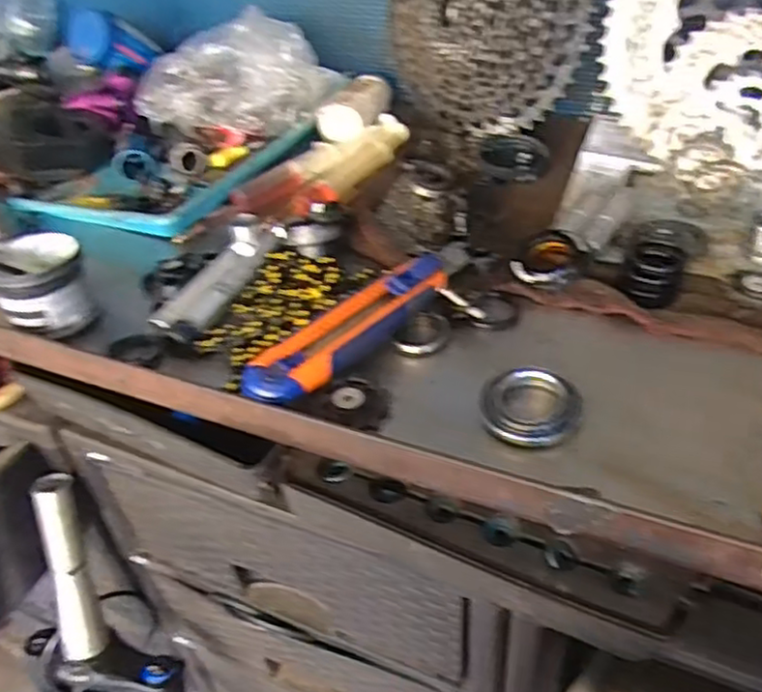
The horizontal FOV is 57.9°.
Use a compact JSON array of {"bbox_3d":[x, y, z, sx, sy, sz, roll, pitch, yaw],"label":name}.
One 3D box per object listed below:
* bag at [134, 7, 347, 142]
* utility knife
[{"bbox_3d":[-0.130,-0.236,0.618,0.157,0.081,0.119,16,44,24],"label":"bag"},{"bbox_3d":[-0.014,-0.011,0.393,0.141,0.021,0.032,-35,48,-31],"label":"utility knife"}]

